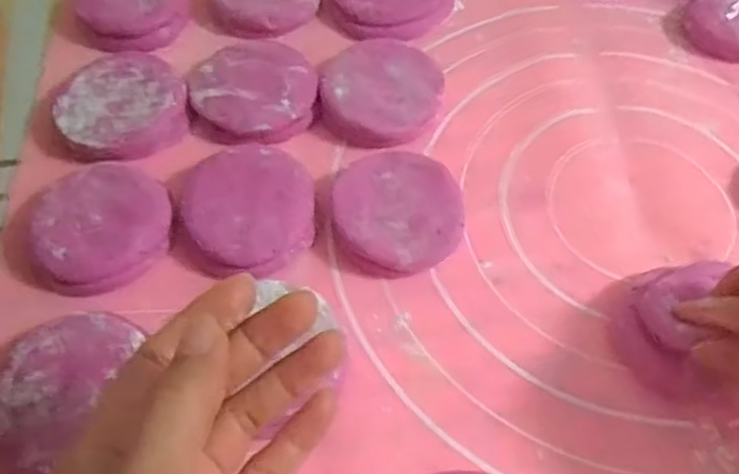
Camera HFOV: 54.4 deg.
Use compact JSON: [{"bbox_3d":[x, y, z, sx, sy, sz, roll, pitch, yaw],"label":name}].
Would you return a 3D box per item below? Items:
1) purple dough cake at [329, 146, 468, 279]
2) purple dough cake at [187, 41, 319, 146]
[{"bbox_3d":[0.014,-0.014,0.386,0.067,0.020,0.077,-4,58,-7],"label":"purple dough cake"},{"bbox_3d":[-0.071,-0.087,0.436,0.073,0.017,0.074,2,57,-3],"label":"purple dough cake"}]

